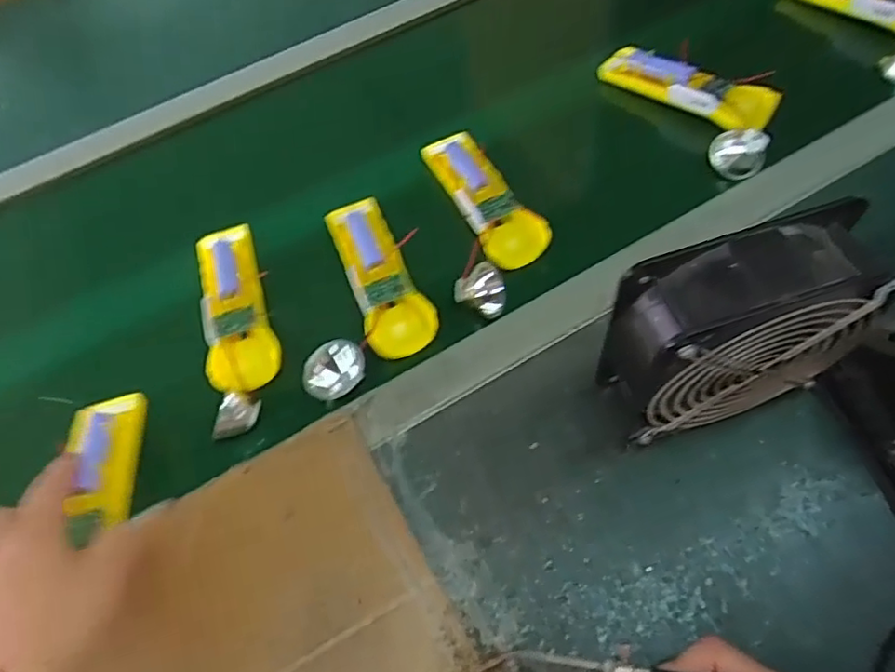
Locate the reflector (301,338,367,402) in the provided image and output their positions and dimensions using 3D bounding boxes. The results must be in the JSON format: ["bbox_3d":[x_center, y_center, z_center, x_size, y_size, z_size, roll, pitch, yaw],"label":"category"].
[{"bbox_3d":[-0.087,0.026,0.480,0.046,0.035,0.034,-7,59,1],"label":"reflector"}]

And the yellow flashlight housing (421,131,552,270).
[{"bbox_3d":[0.031,-0.122,0.546,0.052,0.024,0.153,-25,61,-9],"label":"yellow flashlight housing"}]

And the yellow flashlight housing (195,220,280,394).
[{"bbox_3d":[-0.178,-0.028,0.517,0.054,0.021,0.165,-20,64,-6],"label":"yellow flashlight housing"}]

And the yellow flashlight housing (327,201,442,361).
[{"bbox_3d":[-0.056,-0.052,0.521,0.053,0.027,0.158,-20,60,-6],"label":"yellow flashlight housing"}]

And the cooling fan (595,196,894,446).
[{"bbox_3d":[0.174,0.002,0.390,0.142,0.155,0.063,-17,60,-4],"label":"cooling fan"}]

